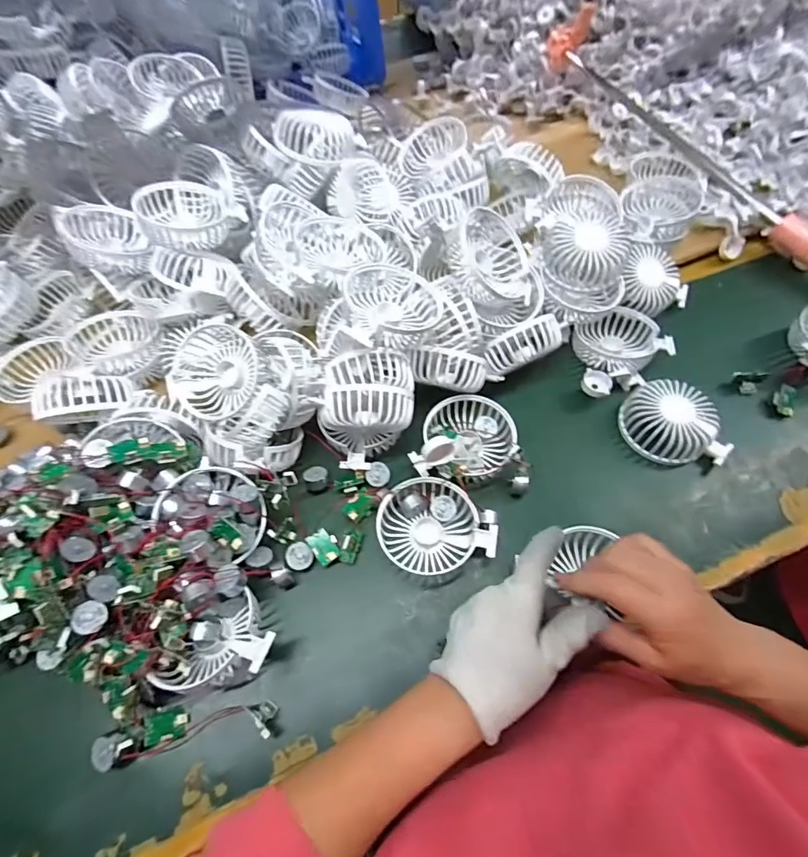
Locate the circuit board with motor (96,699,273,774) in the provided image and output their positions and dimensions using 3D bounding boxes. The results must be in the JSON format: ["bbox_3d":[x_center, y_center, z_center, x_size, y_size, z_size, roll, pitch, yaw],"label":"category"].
[{"bbox_3d":[-0.164,0.228,0.337,0.128,0.021,0.031,-10,61,-3],"label":"circuit board with motor"}]

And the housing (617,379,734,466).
[{"bbox_3d":[0.266,-0.007,0.440,0.084,0.033,0.079,-1,61,2],"label":"housing"}]

